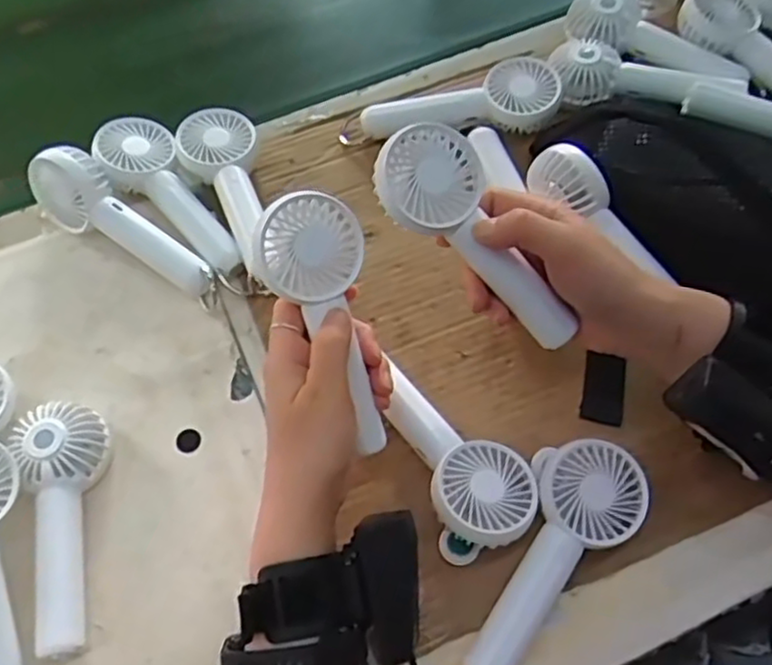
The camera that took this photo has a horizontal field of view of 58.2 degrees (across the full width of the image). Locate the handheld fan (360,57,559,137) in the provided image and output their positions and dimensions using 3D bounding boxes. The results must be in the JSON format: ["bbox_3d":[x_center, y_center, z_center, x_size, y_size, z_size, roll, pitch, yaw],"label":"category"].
[{"bbox_3d":[0.056,-0.174,0.529,0.145,0.042,0.050,-2,63,0],"label":"handheld fan"}]

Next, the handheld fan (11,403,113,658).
[{"bbox_3d":[-0.191,0.109,0.398,0.047,0.031,0.139,-2,63,0],"label":"handheld fan"}]

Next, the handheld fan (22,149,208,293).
[{"bbox_3d":[-0.181,-0.075,0.482,0.148,0.053,0.039,35,68,3],"label":"handheld fan"}]

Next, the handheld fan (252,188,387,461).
[{"bbox_3d":[-0.029,-0.005,0.379,0.057,0.035,0.141,-20,98,-9],"label":"handheld fan"}]

